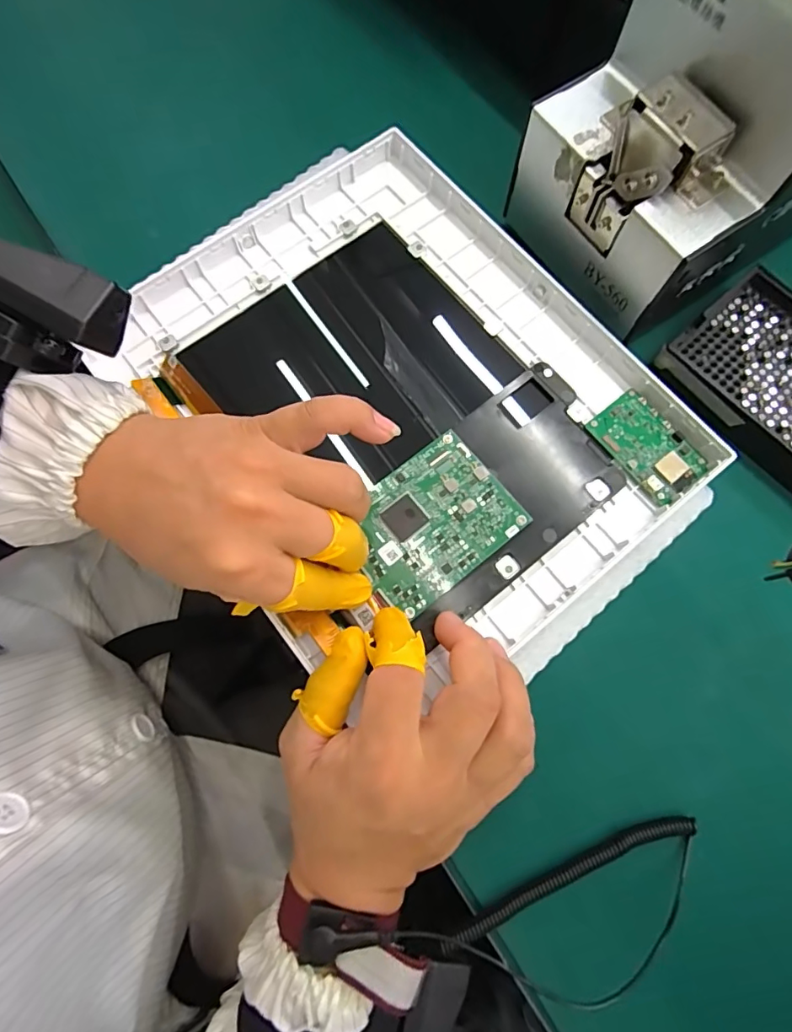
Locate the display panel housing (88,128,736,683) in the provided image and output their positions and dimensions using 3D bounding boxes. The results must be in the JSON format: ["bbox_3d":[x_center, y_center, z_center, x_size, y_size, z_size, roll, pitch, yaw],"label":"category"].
[{"bbox_3d":[0.005,-0.065,0.295,0.241,0.022,0.319,-38,80,-8],"label":"display panel housing"}]

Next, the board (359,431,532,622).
[{"bbox_3d":[0.019,0.003,0.269,0.087,0.004,0.068,-37,80,-7],"label":"board"}]

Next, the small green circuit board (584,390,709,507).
[{"bbox_3d":[0.145,-0.040,0.285,0.038,0.006,0.064,-37,79,-10],"label":"small green circuit board"}]

